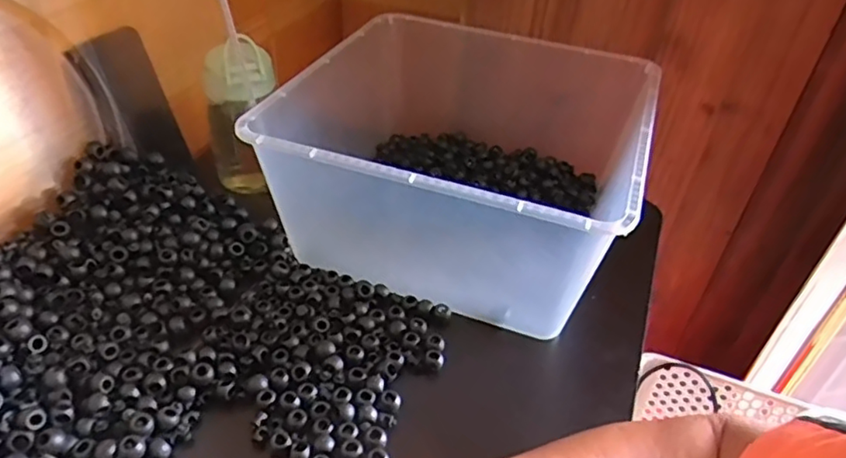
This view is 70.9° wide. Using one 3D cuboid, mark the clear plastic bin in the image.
[{"bbox_3d":[0.041,-0.080,0.571,0.301,0.138,0.339,17,40,14],"label":"clear plastic bin"}]

